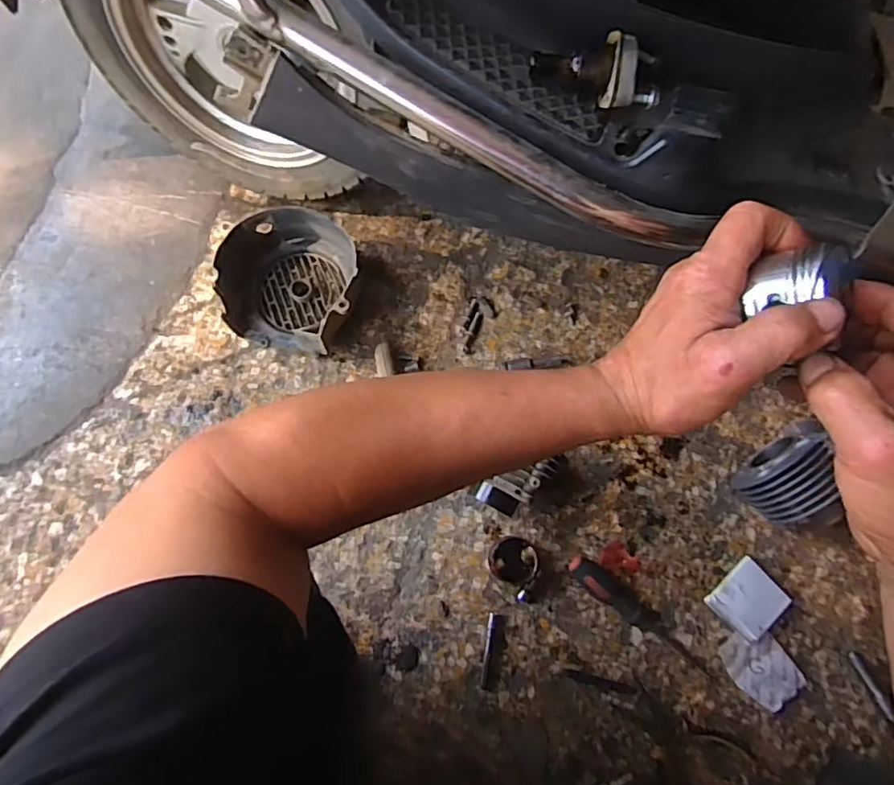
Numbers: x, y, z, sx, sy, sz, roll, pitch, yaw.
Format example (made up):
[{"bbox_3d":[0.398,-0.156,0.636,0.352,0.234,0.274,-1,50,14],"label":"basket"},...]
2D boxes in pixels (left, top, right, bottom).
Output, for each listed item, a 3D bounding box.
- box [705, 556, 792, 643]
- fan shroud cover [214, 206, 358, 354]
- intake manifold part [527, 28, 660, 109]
[{"bbox_3d":[0.349,0.239,0.651,0.072,0.015,0.065,-42,80,-11],"label":"box"},{"bbox_3d":[-0.199,-0.144,0.721,0.172,0.079,0.160,-3,76,-2],"label":"fan shroud cover"},{"bbox_3d":[0.089,-0.183,0.326,0.075,0.028,0.041,-5,76,-3],"label":"intake manifold part"}]

